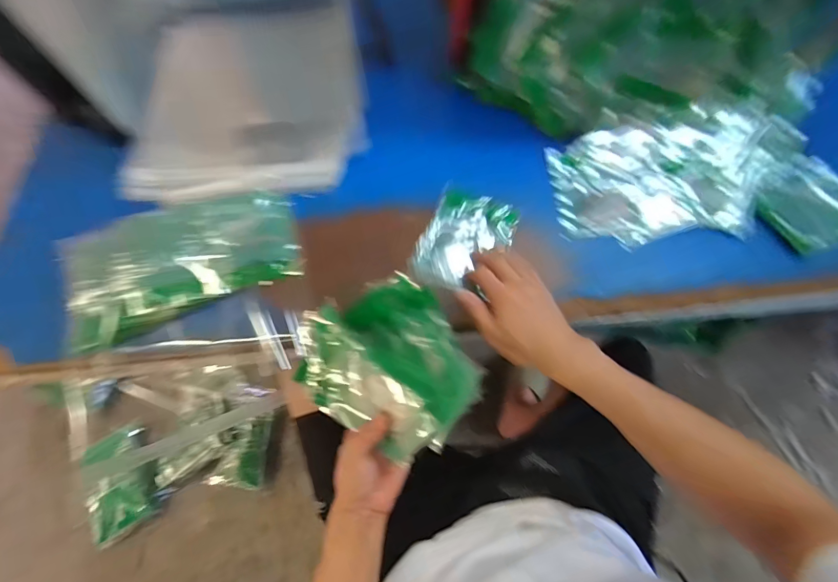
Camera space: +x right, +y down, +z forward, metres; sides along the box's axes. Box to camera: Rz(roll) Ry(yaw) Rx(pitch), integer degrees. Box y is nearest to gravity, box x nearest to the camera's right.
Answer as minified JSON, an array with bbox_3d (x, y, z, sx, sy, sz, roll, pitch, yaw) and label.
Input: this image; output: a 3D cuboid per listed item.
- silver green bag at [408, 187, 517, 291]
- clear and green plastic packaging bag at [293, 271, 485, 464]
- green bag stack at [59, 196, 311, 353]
[{"bbox_3d":[0.060,-0.068,0.507,0.107,0.033,0.141,27,72,12],"label":"silver green bag"},{"bbox_3d":[-0.038,0.084,0.392,0.181,0.060,0.181,-38,75,17],"label":"clear and green plastic packaging bag"},{"bbox_3d":[-0.305,-0.037,0.496,0.287,0.046,0.155,-22,69,-7],"label":"green bag stack"}]

